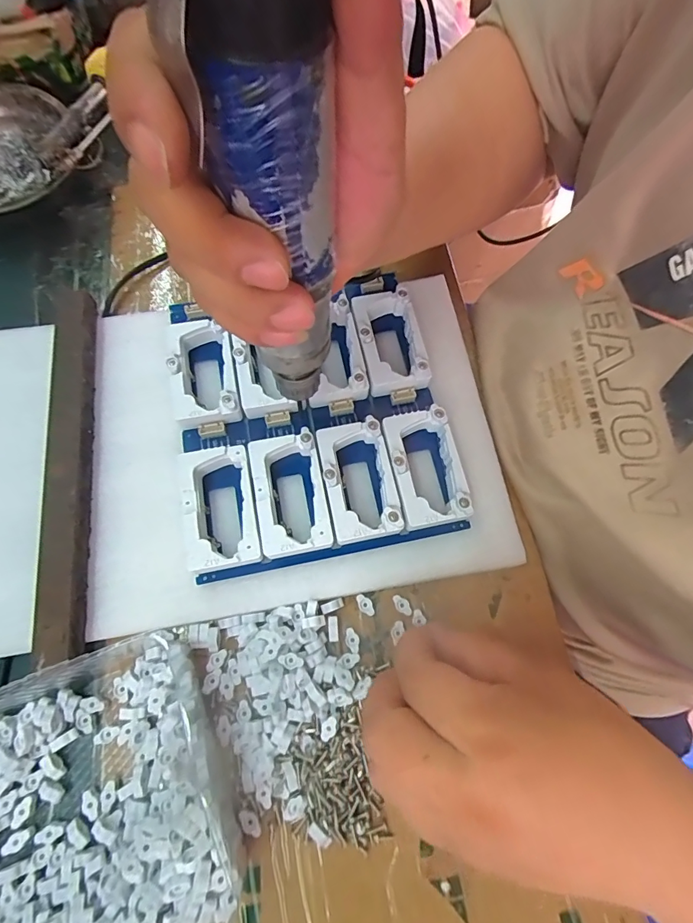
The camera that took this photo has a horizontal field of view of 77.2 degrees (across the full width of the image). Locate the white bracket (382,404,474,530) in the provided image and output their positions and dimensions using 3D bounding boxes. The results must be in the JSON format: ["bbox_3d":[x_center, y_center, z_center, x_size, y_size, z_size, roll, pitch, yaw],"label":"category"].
[{"bbox_3d":[0.049,0.004,0.263,0.043,0.019,0.070,-10,74,-4],"label":"white bracket"}]

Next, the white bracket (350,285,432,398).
[{"bbox_3d":[0.028,-0.079,0.290,0.039,0.019,0.070,-12,74,-5],"label":"white bracket"}]

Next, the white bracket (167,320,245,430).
[{"bbox_3d":[-0.090,-0.056,0.276,0.038,0.023,0.070,-10,74,-4],"label":"white bracket"}]

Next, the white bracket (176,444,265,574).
[{"bbox_3d":[-0.073,0.027,0.251,0.040,0.018,0.070,-13,74,-5],"label":"white bracket"}]

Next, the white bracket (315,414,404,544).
[{"bbox_3d":[0.007,0.012,0.260,0.038,0.019,0.069,-10,74,-4],"label":"white bracket"}]

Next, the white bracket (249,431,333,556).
[{"bbox_3d":[-0.033,0.020,0.256,0.038,0.018,0.070,-12,74,-5],"label":"white bracket"}]

